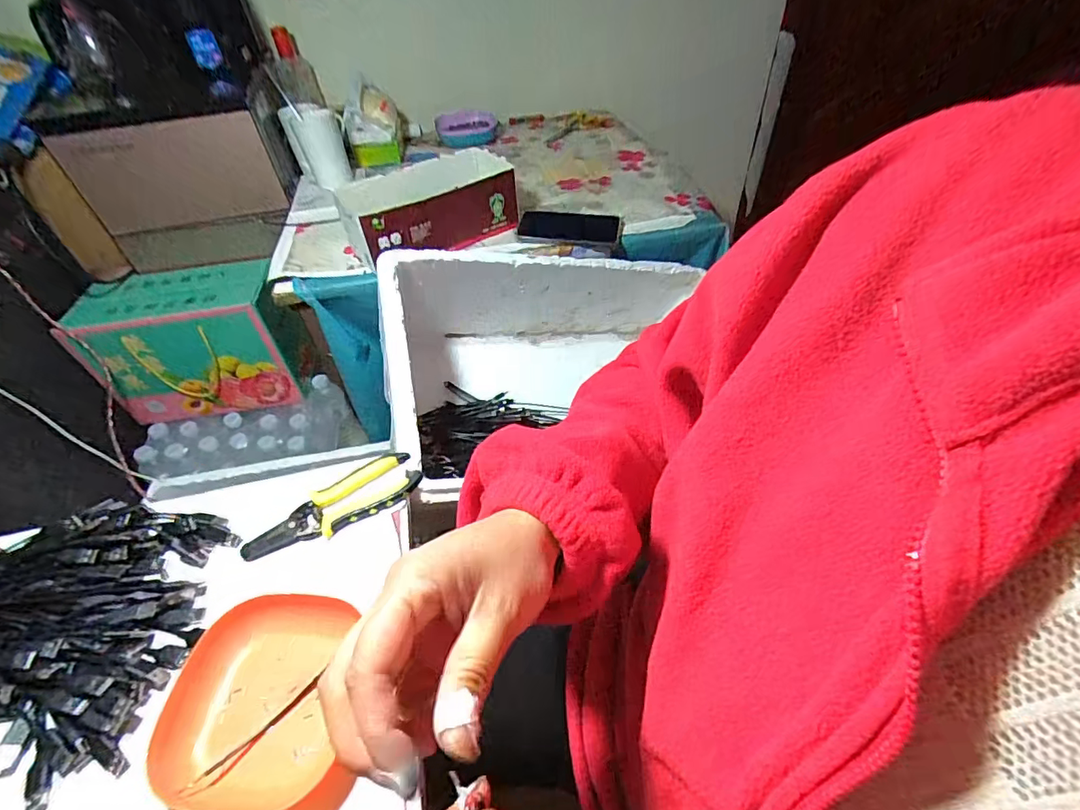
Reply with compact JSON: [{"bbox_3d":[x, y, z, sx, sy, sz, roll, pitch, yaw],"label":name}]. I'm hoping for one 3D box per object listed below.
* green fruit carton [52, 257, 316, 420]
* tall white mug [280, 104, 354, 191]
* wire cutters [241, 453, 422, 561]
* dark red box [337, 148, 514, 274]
[{"bbox_3d":[-0.627,-0.121,0.953,0.350,0.231,0.146,-10,47,-6],"label":"green fruit carton"},{"bbox_3d":[-0.419,-0.493,0.941,0.096,0.126,0.114,-21,49,-16],"label":"tall white mug"},{"bbox_3d":[-0.203,0.099,0.489,0.168,0.014,0.058,-25,50,-19],"label":"wire cutters"},{"bbox_3d":[-0.173,-0.316,0.794,0.258,0.091,0.167,-21,49,-16],"label":"dark red box"}]

